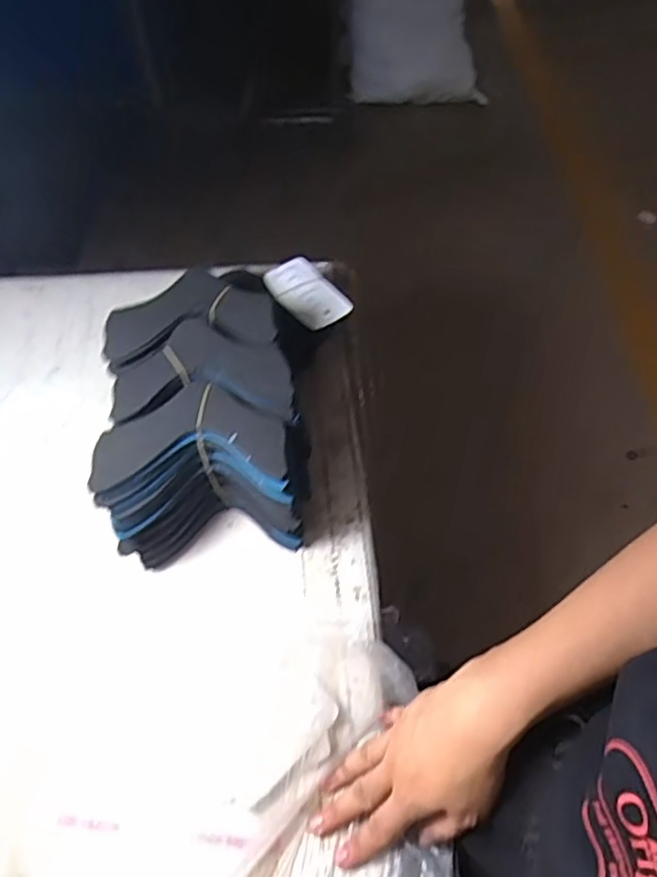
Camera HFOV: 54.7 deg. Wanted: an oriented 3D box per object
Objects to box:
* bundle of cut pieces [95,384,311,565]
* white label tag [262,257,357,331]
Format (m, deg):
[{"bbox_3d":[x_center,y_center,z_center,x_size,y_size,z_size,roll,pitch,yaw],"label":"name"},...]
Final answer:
[{"bbox_3d":[-0.106,0.035,0.571,0.154,0.153,0.110,-5,57,-2],"label":"bundle of cut pieces"},{"bbox_3d":[-0.023,-0.157,0.690,0.055,0.010,0.110,-34,59,-10],"label":"white label tag"}]

